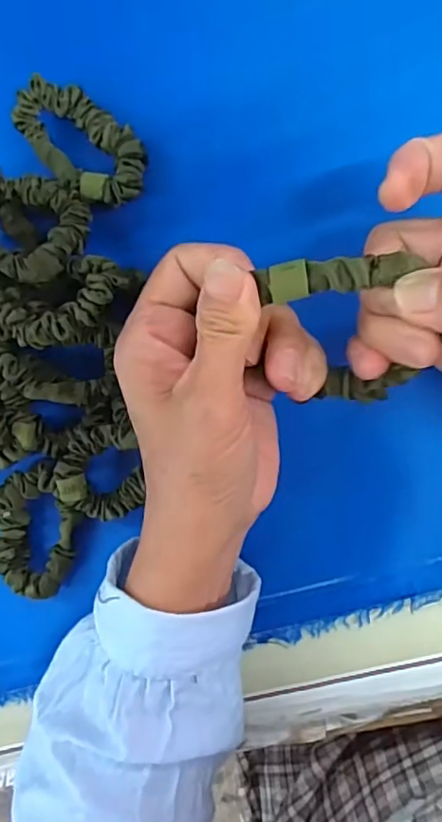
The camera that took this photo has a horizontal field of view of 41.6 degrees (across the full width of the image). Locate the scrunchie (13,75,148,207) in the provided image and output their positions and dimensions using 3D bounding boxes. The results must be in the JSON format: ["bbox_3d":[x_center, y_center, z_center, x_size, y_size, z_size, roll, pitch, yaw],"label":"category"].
[{"bbox_3d":[-0.069,-0.132,0.287,0.068,0.014,0.039,36,97,4],"label":"scrunchie"}]

